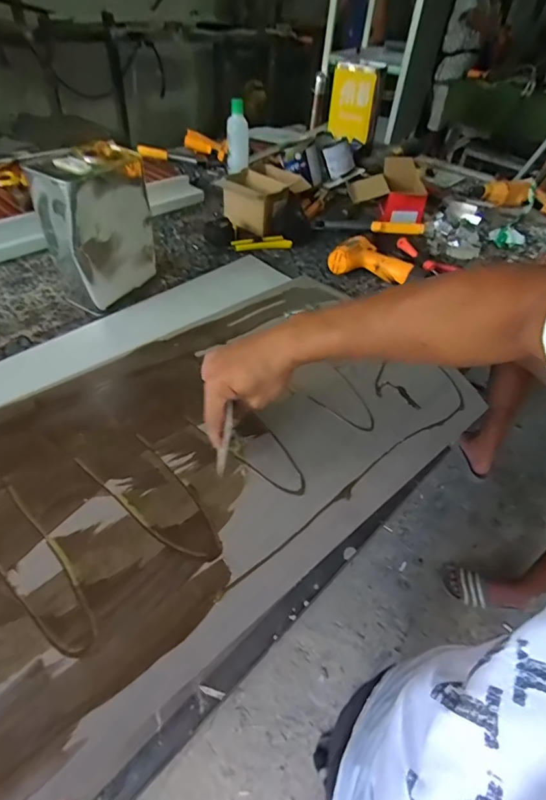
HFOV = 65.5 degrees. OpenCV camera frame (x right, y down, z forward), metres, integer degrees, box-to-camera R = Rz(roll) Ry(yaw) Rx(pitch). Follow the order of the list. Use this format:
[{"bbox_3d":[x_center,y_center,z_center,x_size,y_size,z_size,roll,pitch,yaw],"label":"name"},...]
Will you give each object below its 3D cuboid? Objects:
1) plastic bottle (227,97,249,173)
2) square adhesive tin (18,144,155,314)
[{"bbox_3d":[-0.093,-0.679,1.103,0.060,0.169,0.056,1,21,0],"label":"plastic bottle"},{"bbox_3d":[-0.295,-0.284,0.725,0.107,0.229,0.161,21,45,13],"label":"square adhesive tin"}]

